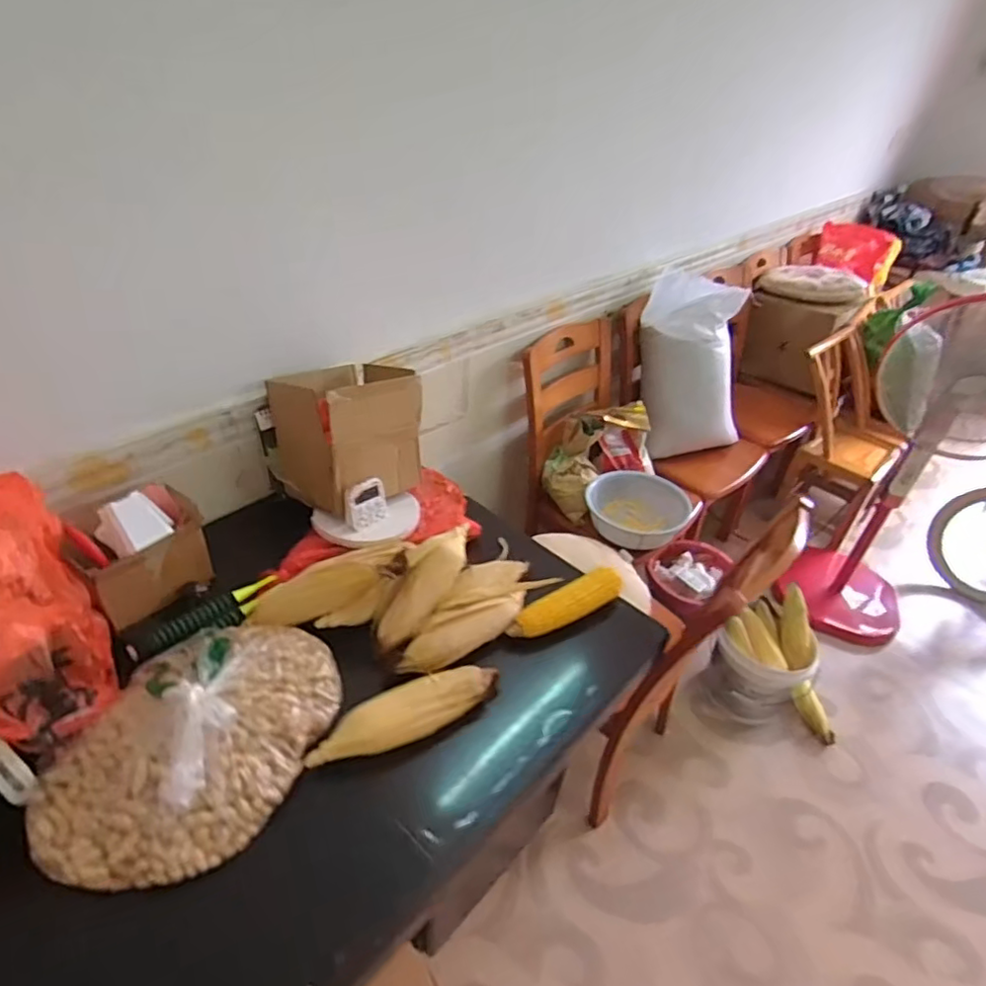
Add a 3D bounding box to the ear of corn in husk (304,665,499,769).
[{"bbox_3d":[-0.117,0.297,0.838,0.265,0.050,0.081,-10,40,-19],"label":"ear of corn in husk"}]

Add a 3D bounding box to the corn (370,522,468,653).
[{"bbox_3d":[-0.114,0.143,0.966,0.075,0.052,0.239,22,59,20],"label":"corn"}]

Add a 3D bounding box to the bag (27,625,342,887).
[{"bbox_3d":[-0.367,0.293,0.763,0.252,0.104,0.343,16,39,14],"label":"bag"}]

